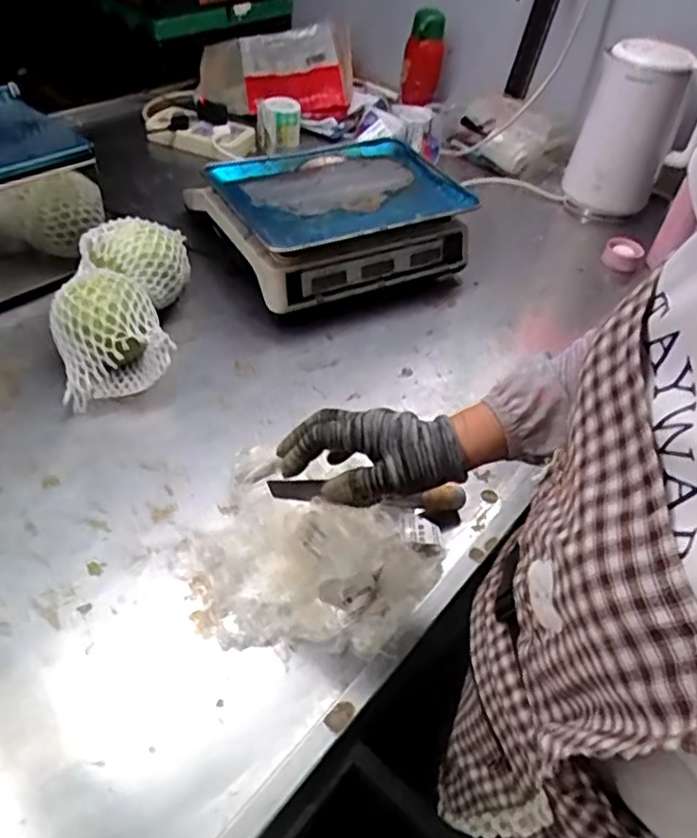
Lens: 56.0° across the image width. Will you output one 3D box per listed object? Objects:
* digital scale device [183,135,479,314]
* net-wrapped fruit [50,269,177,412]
[{"bbox_3d":[-0.025,-0.280,0.942,0.338,0.128,0.253,-14,49,-23],"label":"digital scale device"},{"bbox_3d":[-0.266,-0.098,0.732,0.112,0.105,0.141,-12,47,-19],"label":"net-wrapped fruit"}]

